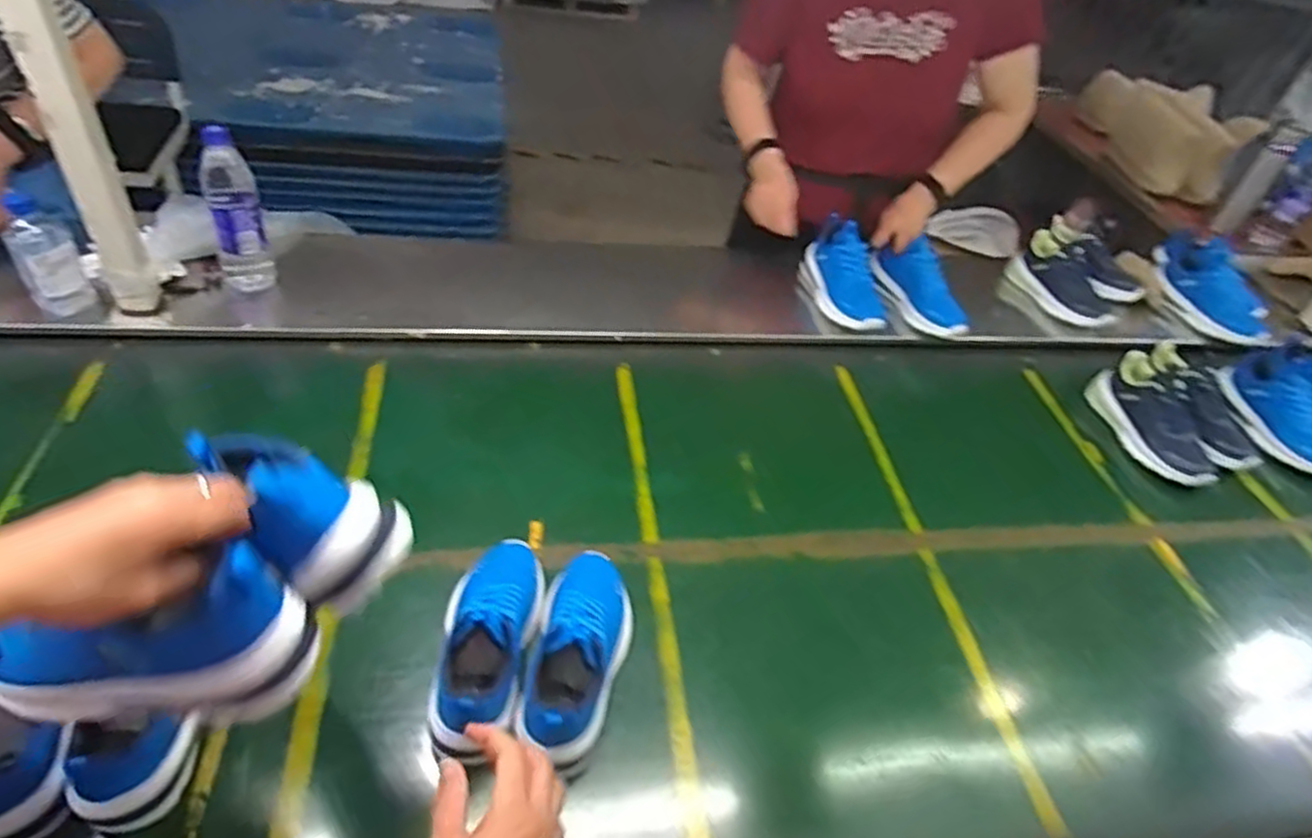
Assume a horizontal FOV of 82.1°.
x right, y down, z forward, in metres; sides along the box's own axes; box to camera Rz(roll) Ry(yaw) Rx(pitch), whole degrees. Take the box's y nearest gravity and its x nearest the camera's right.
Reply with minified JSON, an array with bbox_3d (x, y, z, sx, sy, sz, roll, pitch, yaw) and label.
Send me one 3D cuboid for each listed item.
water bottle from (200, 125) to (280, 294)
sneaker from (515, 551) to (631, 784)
[{"bbox_3d":[-0.588,-0.284,1.047,0.069,0.228,0.077,-18,48,-26],"label":"water bottle"},{"bbox_3d":[-0.076,0.220,0.746,0.094,0.115,0.228,7,42,-1],"label":"sneaker"}]

